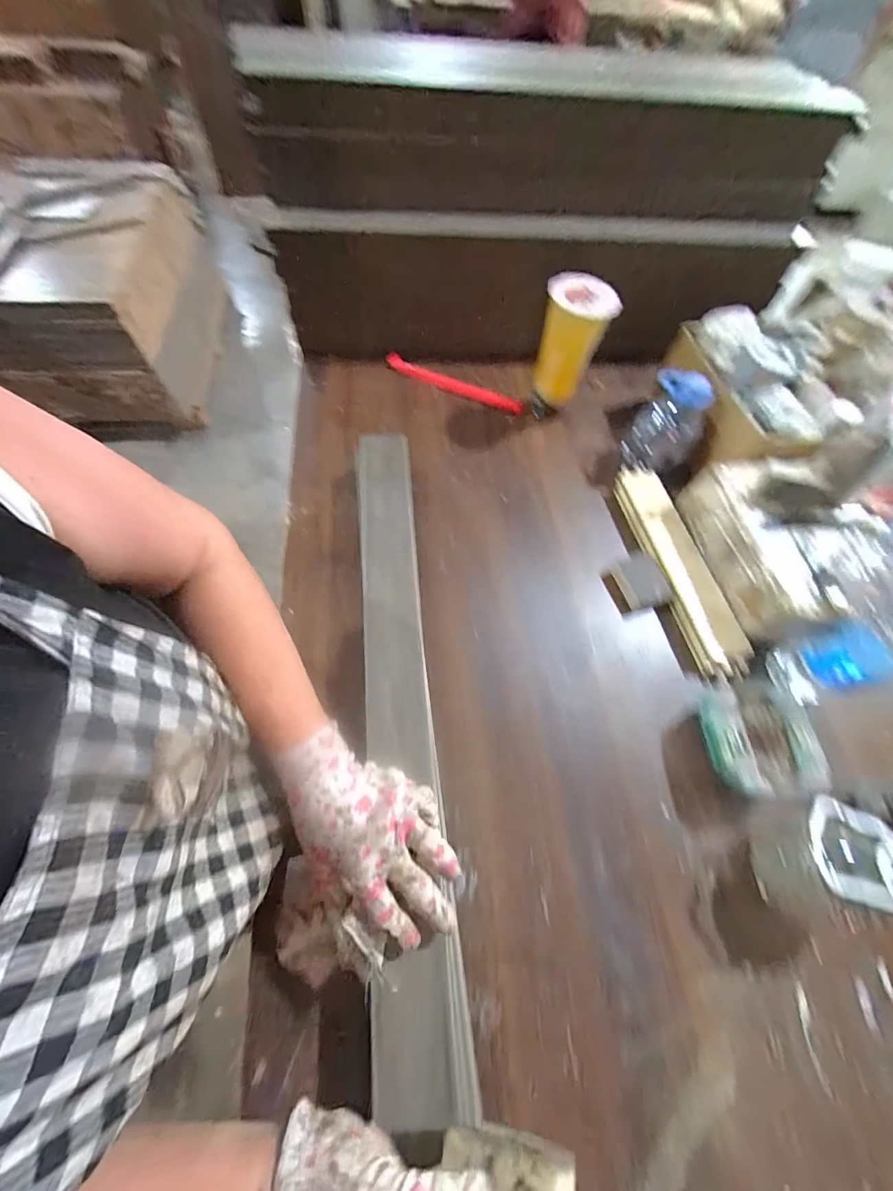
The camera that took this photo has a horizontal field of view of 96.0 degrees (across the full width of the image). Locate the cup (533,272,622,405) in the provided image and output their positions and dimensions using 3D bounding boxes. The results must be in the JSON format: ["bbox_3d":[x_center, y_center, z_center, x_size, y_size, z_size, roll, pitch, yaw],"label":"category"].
[{"bbox_3d":[0.184,-0.379,0.605,0.089,0.144,0.089,1,64,-2],"label":"cup"}]

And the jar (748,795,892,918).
[{"bbox_3d":[0.341,0.237,0.361,0.077,0.123,0.090,12,64,4],"label":"jar"}]

